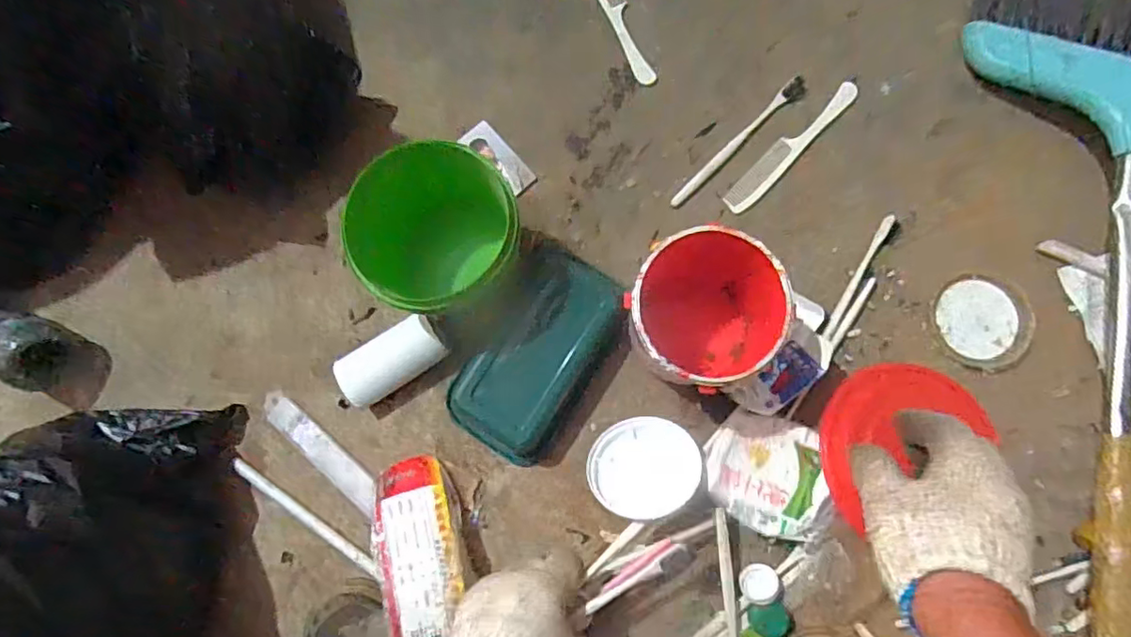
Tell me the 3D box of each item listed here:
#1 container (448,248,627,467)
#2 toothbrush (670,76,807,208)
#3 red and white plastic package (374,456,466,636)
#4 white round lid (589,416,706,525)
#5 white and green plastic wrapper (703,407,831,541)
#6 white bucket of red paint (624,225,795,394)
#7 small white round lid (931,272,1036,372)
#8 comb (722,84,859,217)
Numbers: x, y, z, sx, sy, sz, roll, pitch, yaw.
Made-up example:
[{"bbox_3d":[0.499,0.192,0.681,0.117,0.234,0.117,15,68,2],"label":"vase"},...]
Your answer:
[{"bbox_3d":[-0.021,0.030,0.534,0.102,0.037,0.179,31,85,5],"label":"container"},{"bbox_3d":[0.159,-0.163,0.561,0.162,0.012,0.017,-42,82,-4],"label":"toothbrush"},{"bbox_3d":[-0.119,0.196,0.491,0.064,0.027,0.170,-11,62,2],"label":"red and white plastic package"},{"bbox_3d":[0.066,0.125,0.514,0.092,0.007,0.087,-4,52,12],"label":"white round lid"},{"bbox_3d":[0.168,0.127,0.505,0.100,0.019,0.092,1,81,-7],"label":"white and green plastic wrapper"},{"bbox_3d":[0.112,-0.007,0.485,0.119,0.117,0.109,0,82,2],"label":"white bucket of red paint"},{"bbox_3d":[0.365,0.003,0.528,0.080,0.011,0.083,0,82,2],"label":"small white round lid"},{"bbox_3d":[0.208,-0.159,0.560,0.027,0.006,0.158,43,85,7],"label":"comb"}]

